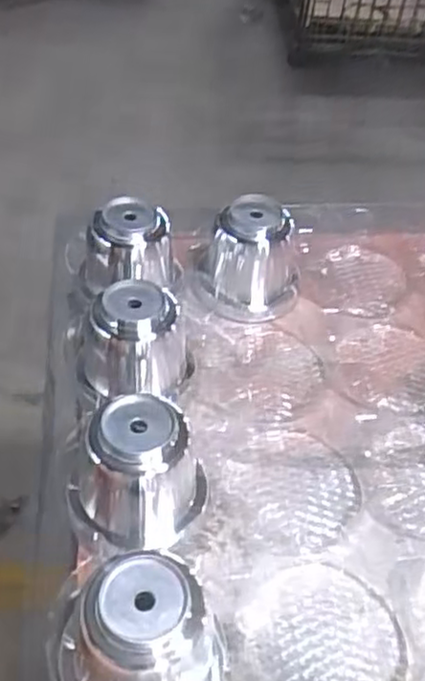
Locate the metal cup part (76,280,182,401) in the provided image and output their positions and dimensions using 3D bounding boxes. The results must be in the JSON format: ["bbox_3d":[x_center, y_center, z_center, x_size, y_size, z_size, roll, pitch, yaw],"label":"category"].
[{"bbox_3d":[-0.057,0.005,0.509,0.059,0.077,0.056,4,47,-4],"label":"metal cup part"}]

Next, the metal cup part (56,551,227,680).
[{"bbox_3d":[-0.034,0.161,0.364,0.083,0.081,0.070,-15,51,-21],"label":"metal cup part"}]

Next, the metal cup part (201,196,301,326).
[{"bbox_3d":[0.033,-0.066,0.589,0.079,0.080,0.079,4,47,-4],"label":"metal cup part"}]

